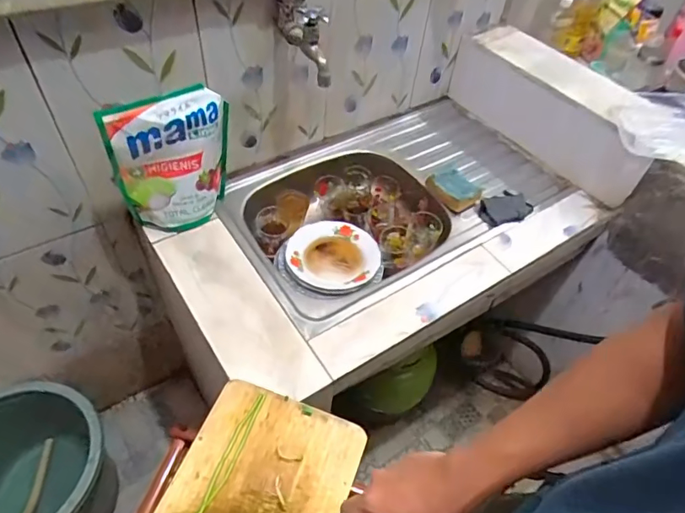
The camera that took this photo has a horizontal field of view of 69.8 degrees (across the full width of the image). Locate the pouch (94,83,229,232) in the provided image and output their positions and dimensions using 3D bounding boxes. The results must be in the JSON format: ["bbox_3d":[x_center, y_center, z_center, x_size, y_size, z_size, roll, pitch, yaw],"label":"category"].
[{"bbox_3d":[-0.273,-0.155,0.825,0.193,0.246,0.050,-27,58,-24],"label":"pouch"}]

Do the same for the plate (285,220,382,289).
[{"bbox_3d":[-0.018,-0.003,0.949,0.174,0.024,0.162,3,51,-4],"label":"plate"}]

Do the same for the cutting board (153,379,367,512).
[{"bbox_3d":[-0.105,0.280,0.501,0.179,0.013,0.290,19,52,9],"label":"cutting board"}]

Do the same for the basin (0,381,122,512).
[{"bbox_3d":[-0.686,0.503,1.099,0.349,0.335,0.323,3,51,-4],"label":"basin"}]

